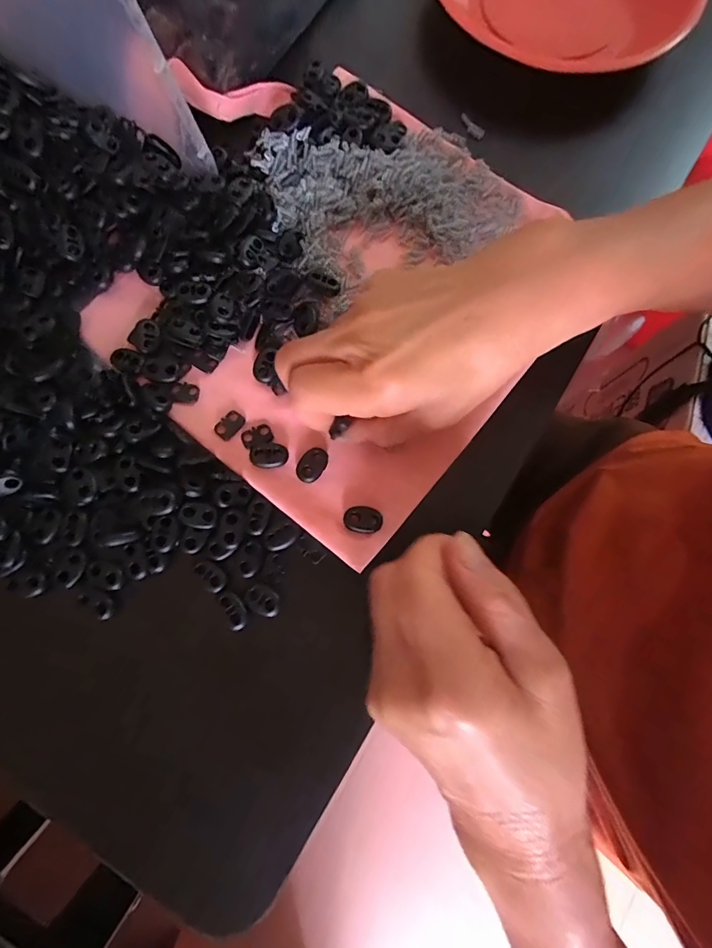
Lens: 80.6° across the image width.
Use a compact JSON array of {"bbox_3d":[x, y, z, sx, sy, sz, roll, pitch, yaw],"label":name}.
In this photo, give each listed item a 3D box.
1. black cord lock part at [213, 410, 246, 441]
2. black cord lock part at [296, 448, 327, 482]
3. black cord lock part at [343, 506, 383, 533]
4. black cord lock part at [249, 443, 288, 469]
[{"bbox_3d":[-0.075,-0.030,0.249,0.012,0.004,0.018,36,80,6],"label":"black cord lock part"},{"bbox_3d":[-0.026,-0.005,0.245,0.015,0.006,0.021,39,80,6],"label":"black cord lock part"},{"bbox_3d":[0.004,0.026,0.239,0.022,0.004,0.015,8,78,0],"label":"black cord lock part"},{"bbox_3d":[-0.051,-0.011,0.245,0.021,0.006,0.014,-9,79,-3],"label":"black cord lock part"}]

